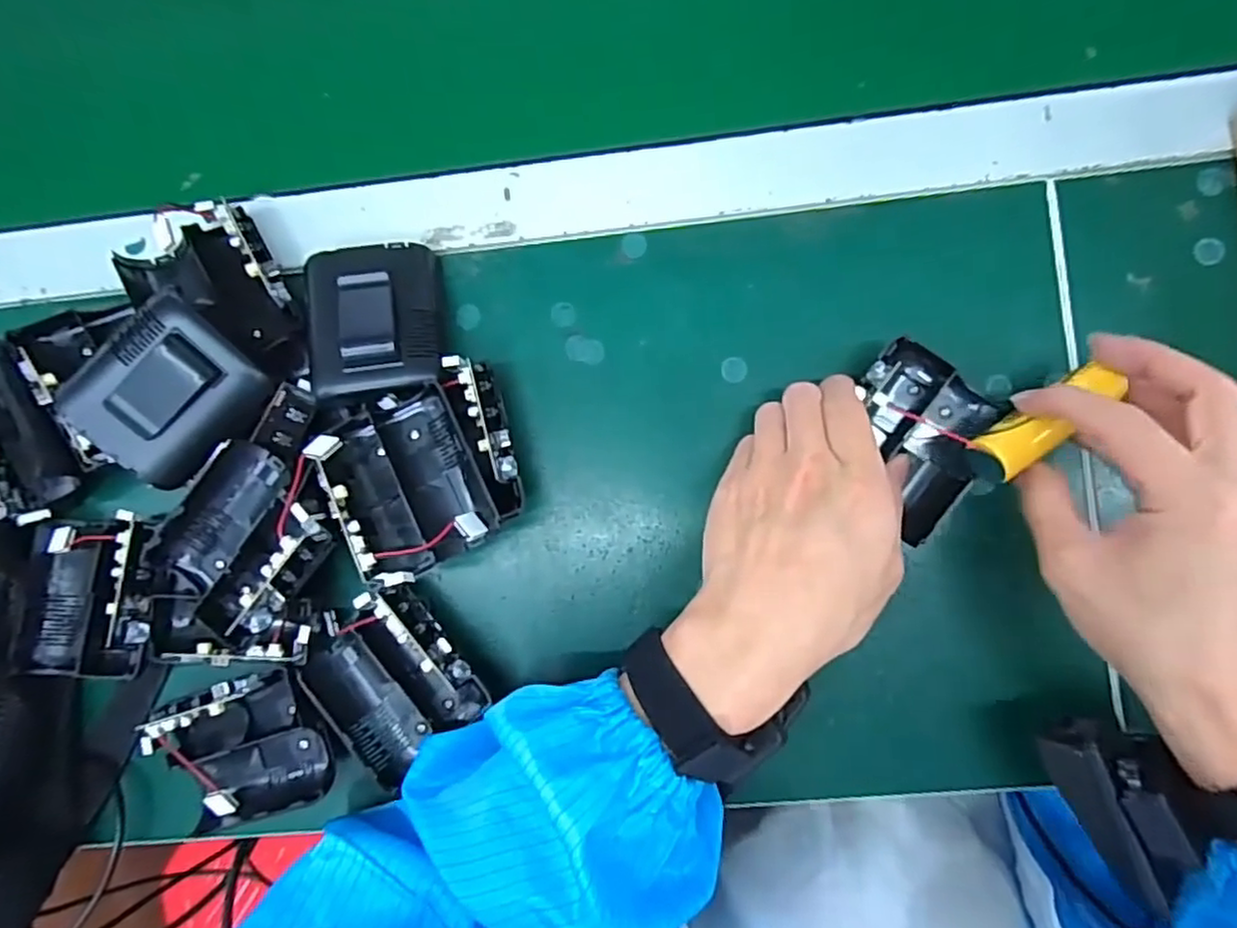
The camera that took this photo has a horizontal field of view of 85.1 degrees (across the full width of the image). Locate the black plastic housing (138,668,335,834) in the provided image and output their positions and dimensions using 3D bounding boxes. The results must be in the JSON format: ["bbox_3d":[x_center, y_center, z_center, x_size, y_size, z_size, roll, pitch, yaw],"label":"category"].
[{"bbox_3d":[-0.188,0.144,0.335,0.076,0.028,0.067,-20,87,3],"label":"black plastic housing"}]

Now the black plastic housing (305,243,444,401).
[{"bbox_3d":[-0.122,-0.073,0.337,0.060,0.034,0.077,-9,76,7],"label":"black plastic housing"}]

